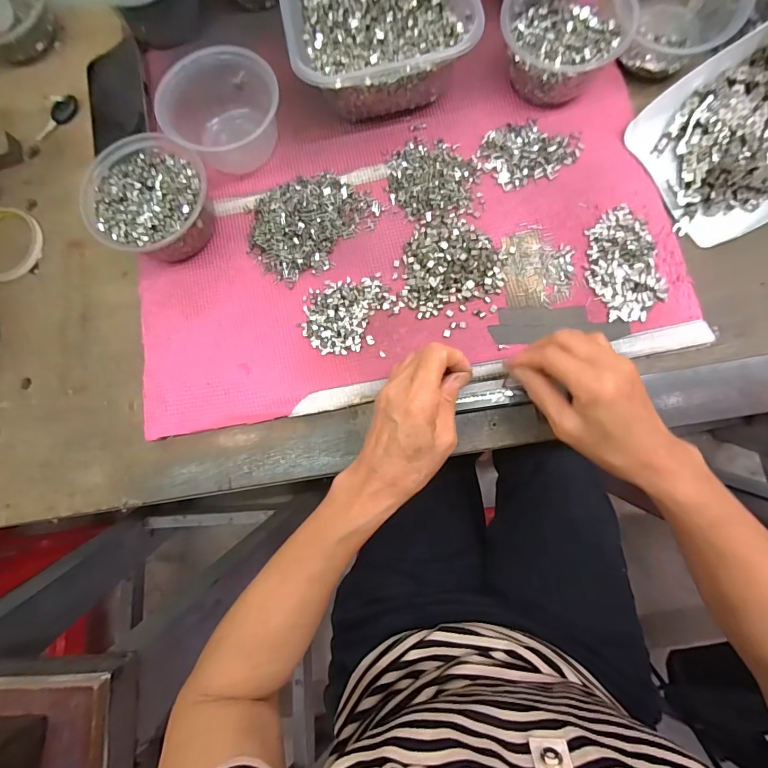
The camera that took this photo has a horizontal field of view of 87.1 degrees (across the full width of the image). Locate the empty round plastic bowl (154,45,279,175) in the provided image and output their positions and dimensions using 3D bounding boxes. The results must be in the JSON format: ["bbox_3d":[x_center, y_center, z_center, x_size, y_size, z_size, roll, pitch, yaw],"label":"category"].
[{"bbox_3d":[-0.157,-0.267,0.400,0.105,0.066,0.096,-1,82,5],"label":"empty round plastic bowl"}]

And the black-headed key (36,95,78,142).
[{"bbox_3d":[-0.379,-0.308,0.467,0.021,0.014,0.062,31,86,8],"label":"black-headed key"}]

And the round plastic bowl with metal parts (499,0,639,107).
[{"bbox_3d":[0.169,-0.337,0.389,0.113,0.055,0.112,-1,82,5],"label":"round plastic bowl with metal parts"}]

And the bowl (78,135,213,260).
[{"bbox_3d":[-0.223,-0.176,0.395,0.113,0.060,0.109,-1,82,5],"label":"bowl"}]

